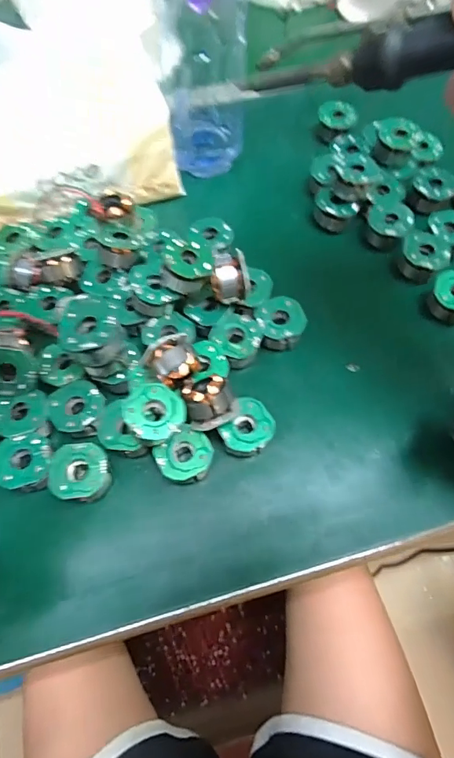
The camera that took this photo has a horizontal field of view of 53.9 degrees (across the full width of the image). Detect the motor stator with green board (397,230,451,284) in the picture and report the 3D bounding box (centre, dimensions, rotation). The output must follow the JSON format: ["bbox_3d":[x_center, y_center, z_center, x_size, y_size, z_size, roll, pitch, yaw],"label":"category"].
[{"bbox_3d":[0.140,-0.086,0.322,0.033,0.025,0.028,33,67,15],"label":"motor stator with green board"}]

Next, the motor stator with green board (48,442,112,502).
[{"bbox_3d":[-0.083,0.055,0.257,0.032,0.022,0.029,-11,64,-7],"label":"motor stator with green board"}]

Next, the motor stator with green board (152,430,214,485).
[{"bbox_3d":[-0.024,0.047,0.260,0.030,0.022,0.027,-33,68,-17],"label":"motor stator with green board"}]

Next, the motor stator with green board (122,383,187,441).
[{"bbox_3d":[-0.039,0.019,0.244,0.032,0.015,0.031,0,63,1],"label":"motor stator with green board"}]

